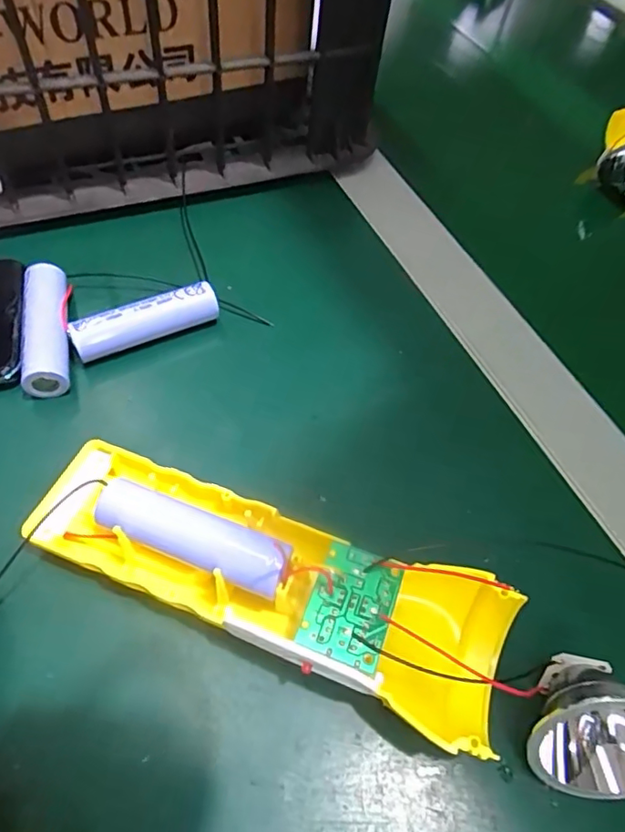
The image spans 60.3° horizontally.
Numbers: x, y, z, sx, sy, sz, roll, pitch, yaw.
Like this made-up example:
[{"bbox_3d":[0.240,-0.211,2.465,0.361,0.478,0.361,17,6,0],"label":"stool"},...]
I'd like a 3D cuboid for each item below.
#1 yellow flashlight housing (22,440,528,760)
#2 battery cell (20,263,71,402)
[{"bbox_3d":[-0.017,0.052,0.183,0.160,0.034,0.049,24,57,8],"label":"yellow flashlight housing"},{"bbox_3d":[-0.118,-0.038,0.242,0.019,0.020,0.064,-8,58,-13],"label":"battery cell"}]

